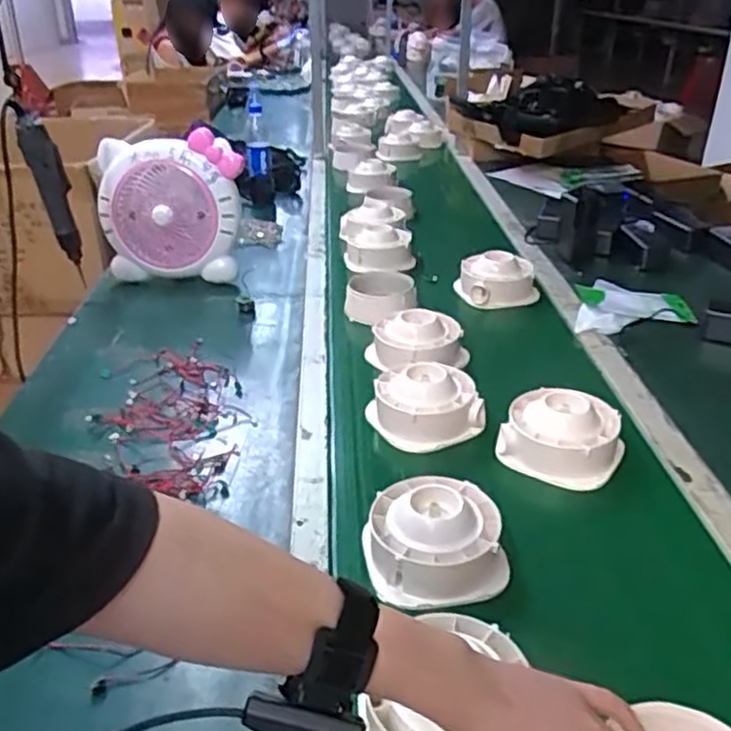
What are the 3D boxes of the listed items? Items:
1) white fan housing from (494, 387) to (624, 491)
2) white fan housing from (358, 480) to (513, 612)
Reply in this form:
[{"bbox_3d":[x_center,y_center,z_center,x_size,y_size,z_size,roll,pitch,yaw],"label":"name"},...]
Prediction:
[{"bbox_3d":[0.238,0.079,0.852,0.135,0.056,0.100,19,35,28],"label":"white fan housing"},{"bbox_3d":[0.069,0.178,0.703,0.136,0.069,0.144,2,31,-1],"label":"white fan housing"}]

